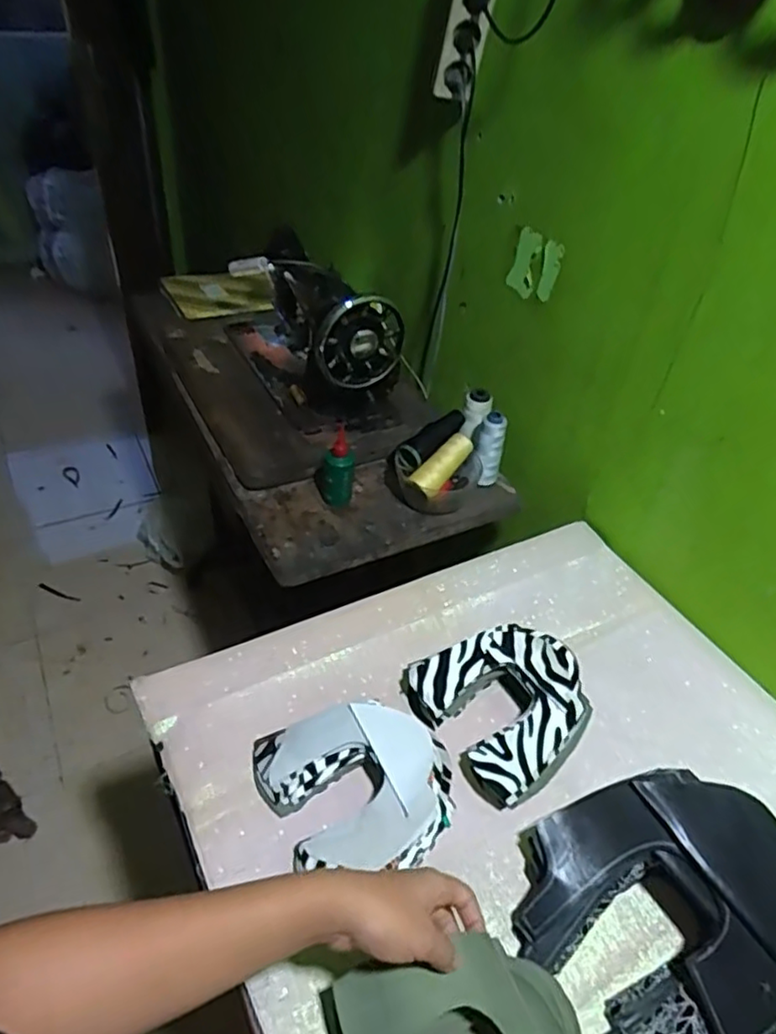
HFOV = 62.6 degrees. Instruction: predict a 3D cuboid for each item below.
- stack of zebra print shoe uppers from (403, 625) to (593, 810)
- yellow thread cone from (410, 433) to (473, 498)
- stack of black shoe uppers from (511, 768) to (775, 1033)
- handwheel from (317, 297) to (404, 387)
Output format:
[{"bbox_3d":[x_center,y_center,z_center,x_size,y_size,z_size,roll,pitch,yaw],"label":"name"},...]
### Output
[{"bbox_3d":[0.117,0.180,0.650,0.150,0.061,0.174,-25,50,-31],"label":"stack of zebra print shoe uppers"},{"bbox_3d":[0.077,-0.071,0.904,0.038,0.037,0.112,33,66,27],"label":"yellow thread cone"},{"bbox_3d":[0.225,0.300,0.493,0.222,0.103,0.211,-8,43,-16],"label":"stack of black shoe uppers"},{"bbox_3d":[-0.040,-0.255,0.921,0.132,0.135,0.037,-23,49,-30],"label":"handwheel"}]

